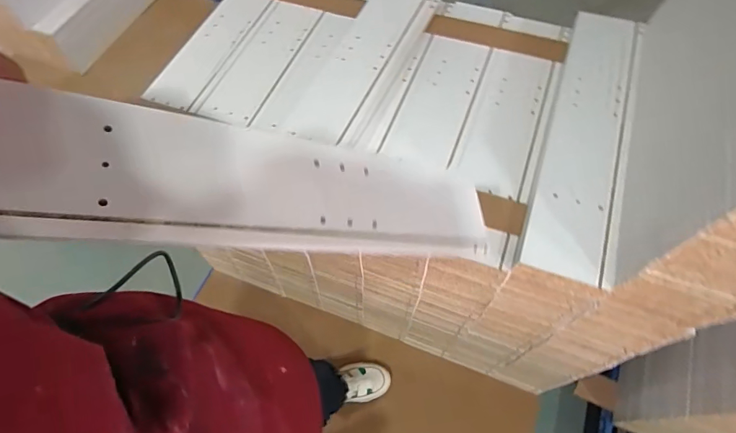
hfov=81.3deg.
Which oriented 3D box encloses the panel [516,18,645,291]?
[{"bbox_3d":[0.356,-0.144,0.703,0.118,0.036,0.550,18,64,13],"label":"panel"}]

